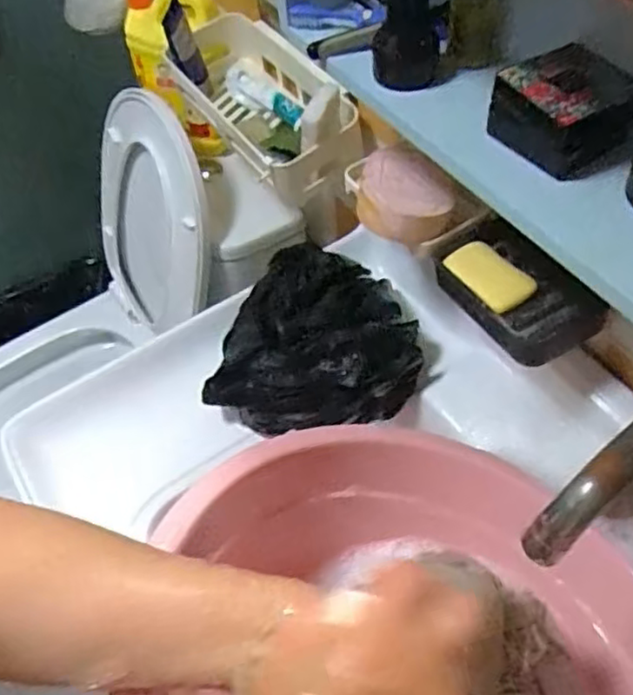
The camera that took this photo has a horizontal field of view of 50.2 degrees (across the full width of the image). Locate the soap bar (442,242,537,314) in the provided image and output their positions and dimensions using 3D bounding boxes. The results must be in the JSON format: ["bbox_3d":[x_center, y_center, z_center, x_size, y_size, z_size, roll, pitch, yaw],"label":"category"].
[{"bbox_3d":[0.149,-0.062,0.579,0.048,0.014,0.077,-22,56,-11],"label":"soap bar"}]

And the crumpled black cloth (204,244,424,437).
[{"bbox_3d":[-0.005,-0.010,0.668,0.205,0.088,0.169,-5,55,1],"label":"crumpled black cloth"}]

